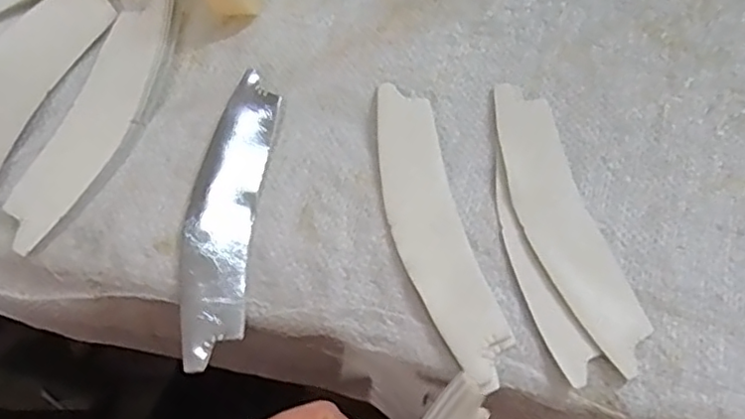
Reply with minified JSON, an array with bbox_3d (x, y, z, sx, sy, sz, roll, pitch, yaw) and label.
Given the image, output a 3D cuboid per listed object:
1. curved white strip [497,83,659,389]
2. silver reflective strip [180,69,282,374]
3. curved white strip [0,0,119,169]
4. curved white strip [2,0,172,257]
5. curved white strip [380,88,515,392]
[{"bbox_3d":[0.092,0.003,0.304,0.037,0.006,0.152,-15,67,-4],"label":"curved white strip"},{"bbox_3d":[-0.075,0.001,0.311,0.037,0.005,0.154,4,67,4],"label":"silver reflective strip"},{"bbox_3d":[-0.189,-0.070,0.327,0.037,0.009,0.152,37,64,-29],"label":"curved white strip"},{"bbox_3d":[-0.146,-0.049,0.330,0.039,0.013,0.152,18,69,10],"label":"curved white strip"},{"bbox_3d":[0.029,0.008,0.303,0.037,0.006,0.157,-15,67,-4],"label":"curved white strip"}]

